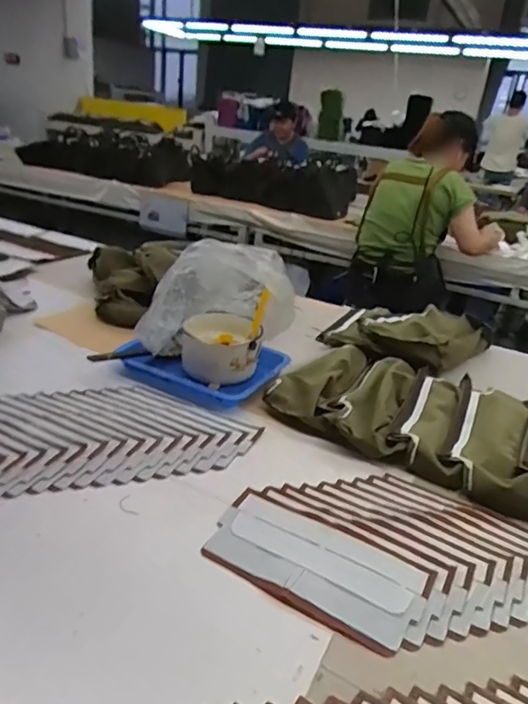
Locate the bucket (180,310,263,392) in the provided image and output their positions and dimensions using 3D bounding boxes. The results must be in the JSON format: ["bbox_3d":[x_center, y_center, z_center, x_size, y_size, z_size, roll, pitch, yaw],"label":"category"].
[{"bbox_3d":[-0.079,-0.006,0.943,0.145,0.083,0.113,3,25,-8],"label":"bucket"}]

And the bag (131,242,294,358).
[{"bbox_3d":[-0.093,-0.079,0.927,0.243,0.222,0.154,-8,29,-28],"label":"bag"}]

